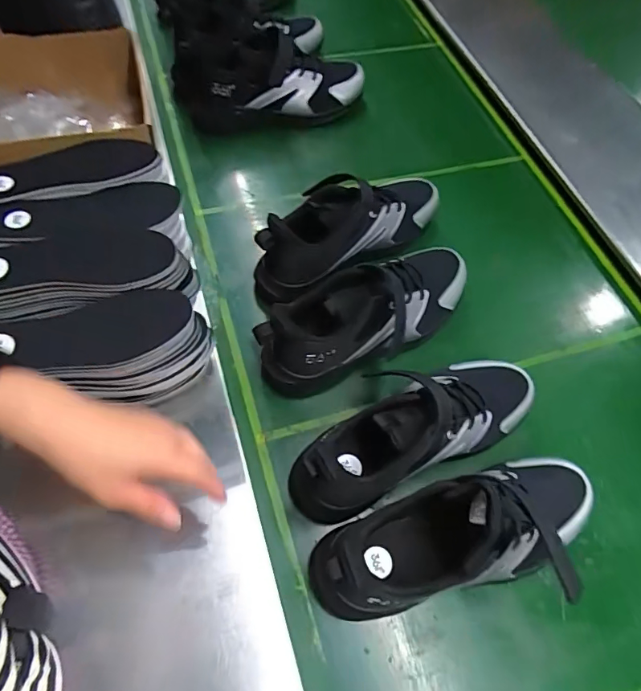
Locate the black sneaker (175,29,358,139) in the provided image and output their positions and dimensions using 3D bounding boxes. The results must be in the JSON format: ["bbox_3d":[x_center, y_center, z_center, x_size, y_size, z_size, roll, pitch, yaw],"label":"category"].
[{"bbox_3d":[-0.079,-0.426,0.758,0.298,0.121,0.135,-1,62,-4],"label":"black sneaker"}]

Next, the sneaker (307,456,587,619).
[{"bbox_3d":[0.138,0.170,0.414,0.278,0.141,0.098,-14,64,-11],"label":"sneaker"}]

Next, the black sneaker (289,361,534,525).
[{"bbox_3d":[0.101,0.079,0.470,0.280,0.125,0.091,-22,65,-15],"label":"black sneaker"}]

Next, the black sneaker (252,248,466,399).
[{"bbox_3d":[0.061,-0.043,0.531,0.283,0.107,0.088,-27,67,-17],"label":"black sneaker"}]

